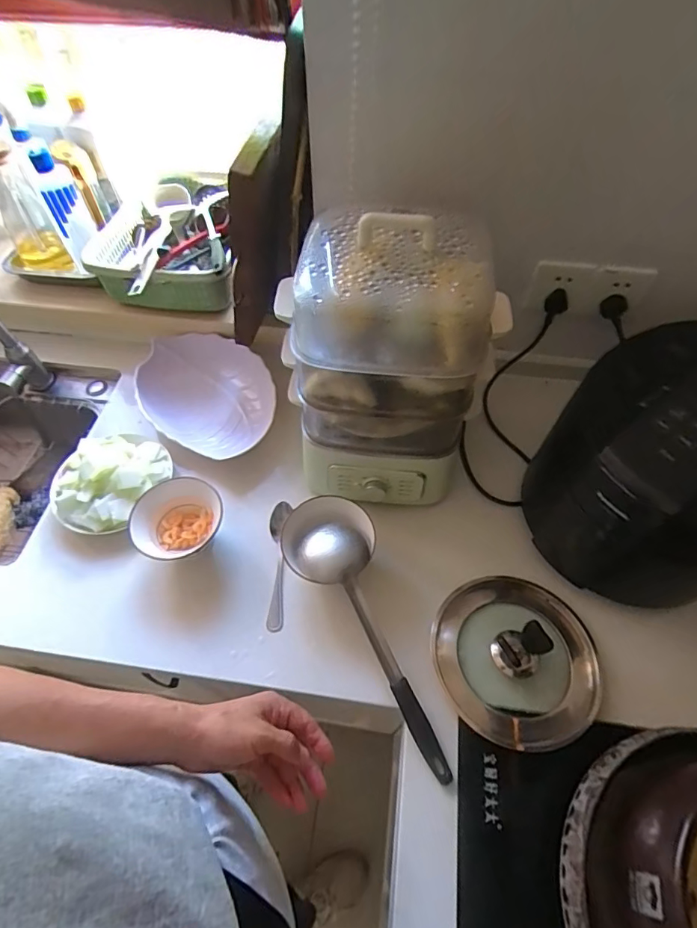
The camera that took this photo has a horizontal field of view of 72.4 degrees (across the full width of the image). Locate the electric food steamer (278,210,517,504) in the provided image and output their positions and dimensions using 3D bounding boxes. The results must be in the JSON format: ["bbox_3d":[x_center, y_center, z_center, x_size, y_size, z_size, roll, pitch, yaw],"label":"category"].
[{"bbox_3d":[0.043,-0.114,0.601,0.219,0.320,0.184,8,58,6],"label":"electric food steamer"}]

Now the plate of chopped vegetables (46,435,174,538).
[{"bbox_3d":[-0.351,0.026,0.710,0.137,0.069,0.165,23,61,15],"label":"plate of chopped vegetables"}]

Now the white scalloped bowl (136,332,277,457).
[{"bbox_3d":[-0.244,-0.112,0.788,0.253,0.091,0.184,21,60,14],"label":"white scalloped bowl"}]

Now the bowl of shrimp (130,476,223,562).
[{"bbox_3d":[-0.235,0.080,0.662,0.111,0.068,0.104,-1,57,1],"label":"bowl of shrimp"}]

